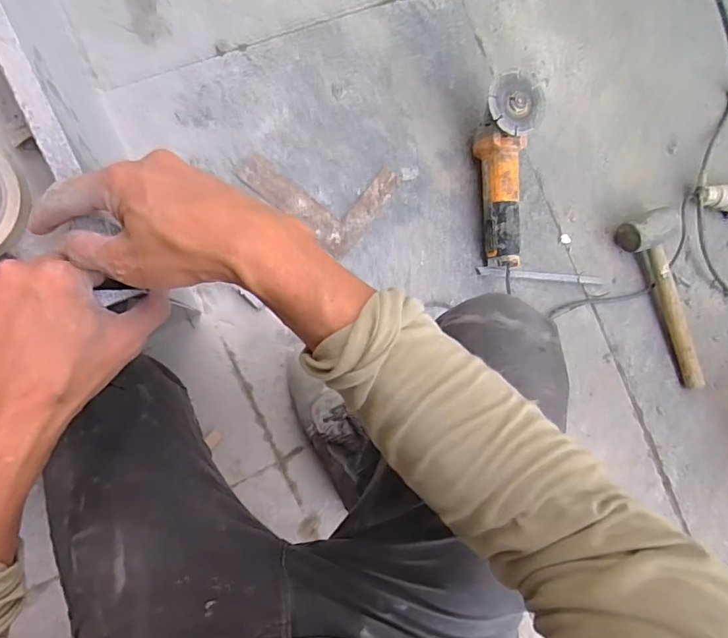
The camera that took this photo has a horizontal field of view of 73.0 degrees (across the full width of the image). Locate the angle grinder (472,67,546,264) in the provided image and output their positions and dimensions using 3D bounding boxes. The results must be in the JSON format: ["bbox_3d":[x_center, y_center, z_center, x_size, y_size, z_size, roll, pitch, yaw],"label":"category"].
[{"bbox_3d":[0.221,-0.233,0.781,0.090,0.073,0.282,5,88,-11],"label":"angle grinder"}]

